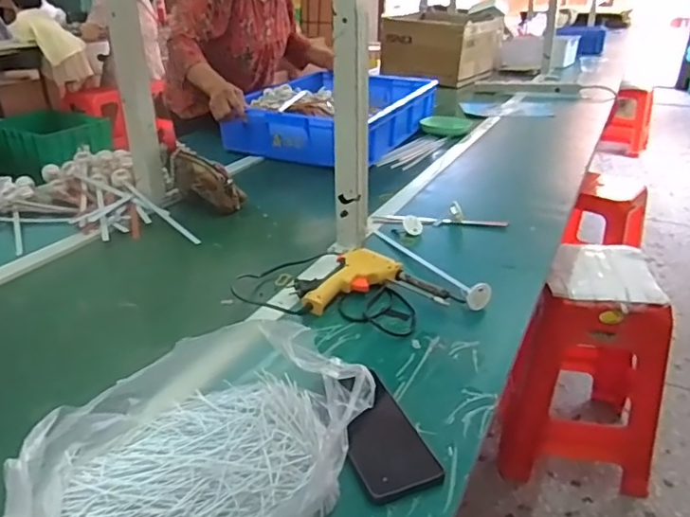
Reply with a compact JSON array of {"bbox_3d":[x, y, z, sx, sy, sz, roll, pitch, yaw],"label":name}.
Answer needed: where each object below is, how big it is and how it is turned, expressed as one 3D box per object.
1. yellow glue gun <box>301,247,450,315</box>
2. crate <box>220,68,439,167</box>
[{"bbox_3d":[0.035,0.030,0.817,0.203,0.041,0.129,-3,27,-5],"label":"yellow glue gun"},{"bbox_3d":[-0.013,-0.415,1.600,0.381,0.133,0.594,12,29,23],"label":"crate"}]

